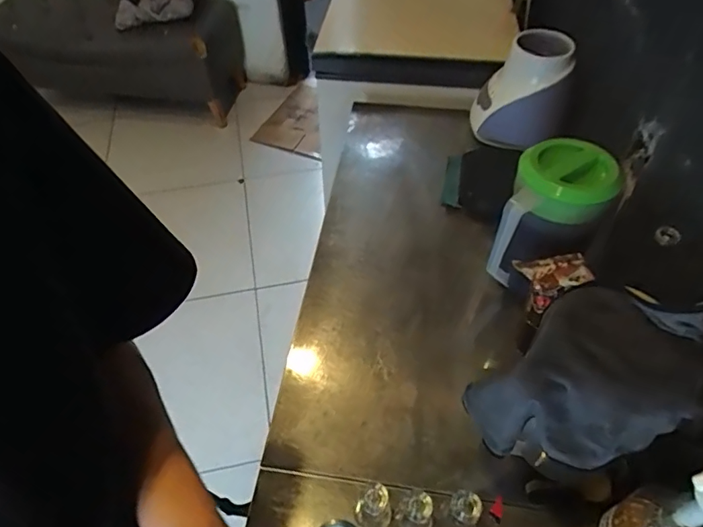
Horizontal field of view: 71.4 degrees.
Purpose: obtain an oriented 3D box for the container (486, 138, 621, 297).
[{"bbox_3d":[0.275,-0.039,0.702,0.113,0.244,0.124,23,55,20],"label":"container"}]

